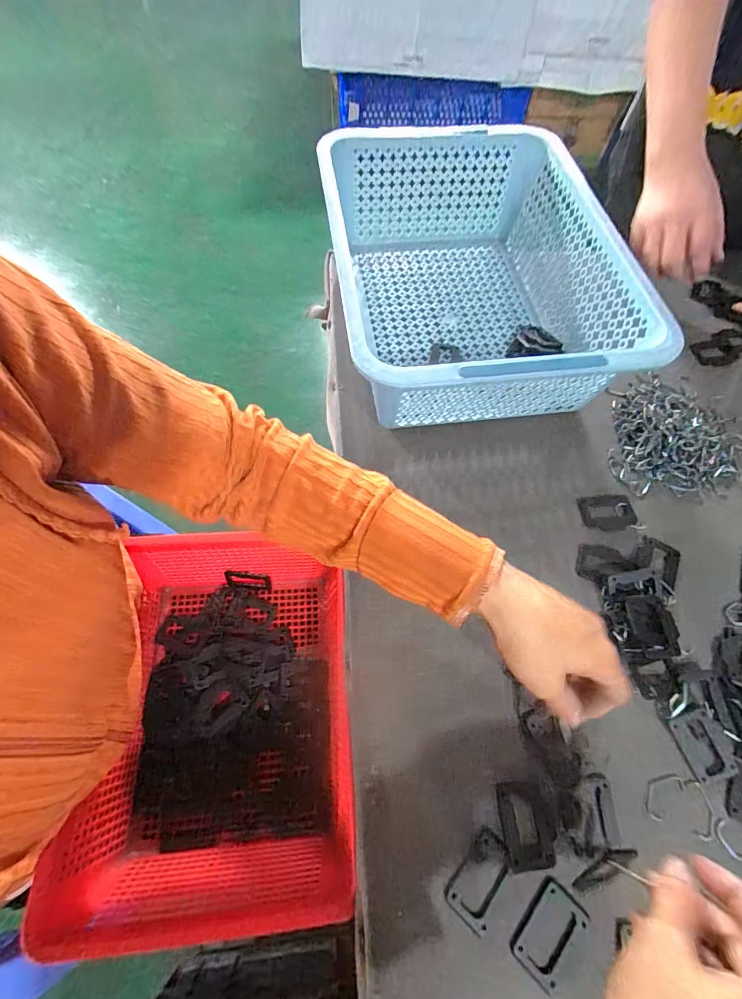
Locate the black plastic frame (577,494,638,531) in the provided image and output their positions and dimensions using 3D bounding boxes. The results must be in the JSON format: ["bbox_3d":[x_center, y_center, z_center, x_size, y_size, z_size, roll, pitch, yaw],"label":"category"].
[{"bbox_3d":[0.239,0.013,0.409,0.058,0.004,0.037,-5,65,-5],"label":"black plastic frame"}]

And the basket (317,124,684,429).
[{"bbox_3d":[0.106,-0.258,0.462,0.284,0.121,0.397,-4,65,-5],"label":"basket"}]

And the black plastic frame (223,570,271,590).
[{"bbox_3d":[-0.139,0.090,0.459,0.049,0.035,0.006,6,51,-2],"label":"black plastic frame"}]

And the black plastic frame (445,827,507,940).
[{"bbox_3d":[0.077,0.264,0.283,0.031,0.004,0.052,39,69,15],"label":"black plastic frame"}]

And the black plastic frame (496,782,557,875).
[{"bbox_3d":[0.115,0.238,0.297,0.038,0.005,0.050,-1,65,-3],"label":"black plastic frame"}]

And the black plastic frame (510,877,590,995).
[{"bbox_3d":[0.120,0.291,0.273,0.033,0.008,0.052,42,69,16],"label":"black plastic frame"}]

